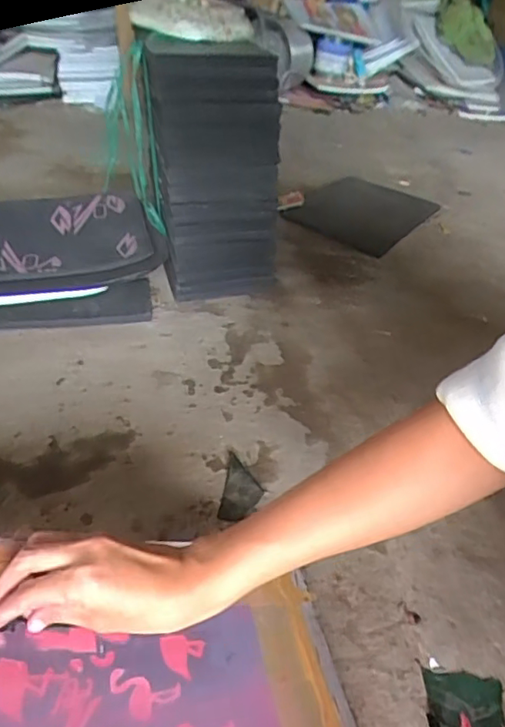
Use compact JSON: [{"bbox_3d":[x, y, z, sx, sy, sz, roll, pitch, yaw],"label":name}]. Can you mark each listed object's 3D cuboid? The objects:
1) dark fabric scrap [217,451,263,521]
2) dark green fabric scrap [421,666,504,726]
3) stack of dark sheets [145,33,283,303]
[{"bbox_3d":[-0.010,0.130,0.590,0.040,0.010,0.084,8,41,3],"label":"dark fabric scrap"},{"bbox_3d":[0.172,0.276,0.437,0.061,0.010,0.058,4,41,-1],"label":"dark green fabric scrap"},{"bbox_3d":[-0.048,-0.271,0.812,0.183,0.336,0.149,-6,42,-13],"label":"stack of dark sheets"}]

